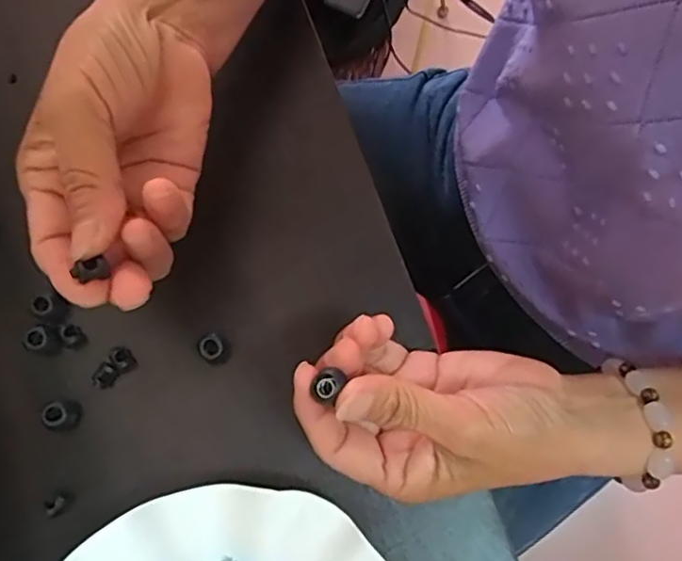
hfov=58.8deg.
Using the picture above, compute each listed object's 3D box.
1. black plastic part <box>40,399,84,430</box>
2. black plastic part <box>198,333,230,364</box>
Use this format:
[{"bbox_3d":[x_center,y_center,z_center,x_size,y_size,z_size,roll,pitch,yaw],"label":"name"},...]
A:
[{"bbox_3d":[-0.140,0.067,0.304,0.015,0.015,0.015,0,77,-1],"label":"black plastic part"},{"bbox_3d":[-0.065,0.036,0.314,0.014,0.015,0.013,0,77,-1],"label":"black plastic part"}]

